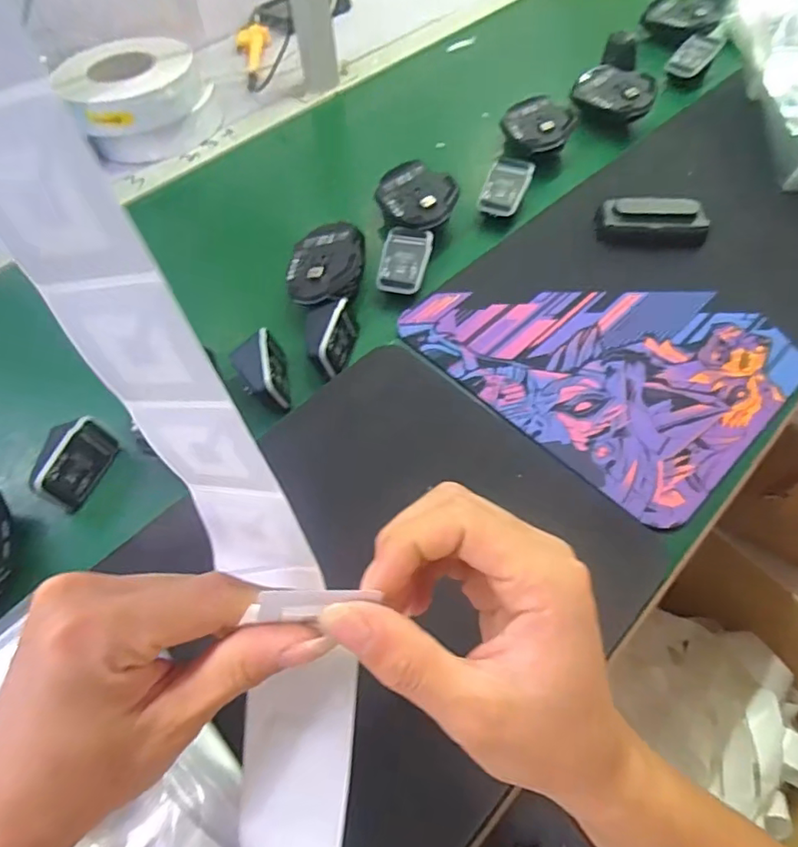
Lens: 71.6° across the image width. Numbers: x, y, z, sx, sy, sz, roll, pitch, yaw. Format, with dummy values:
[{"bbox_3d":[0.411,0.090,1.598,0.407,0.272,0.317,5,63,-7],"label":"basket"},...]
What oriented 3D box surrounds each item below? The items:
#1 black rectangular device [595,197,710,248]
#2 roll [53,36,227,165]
[{"bbox_3d":[0.261,-0.210,0.572,0.109,0.026,0.044,0,56,3],"label":"black rectangular device"},{"bbox_3d":[-0.331,-0.420,0.718,0.180,0.085,0.142,-28,59,-15],"label":"roll"}]

